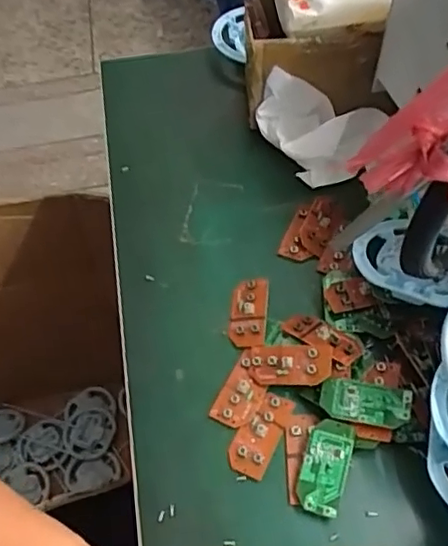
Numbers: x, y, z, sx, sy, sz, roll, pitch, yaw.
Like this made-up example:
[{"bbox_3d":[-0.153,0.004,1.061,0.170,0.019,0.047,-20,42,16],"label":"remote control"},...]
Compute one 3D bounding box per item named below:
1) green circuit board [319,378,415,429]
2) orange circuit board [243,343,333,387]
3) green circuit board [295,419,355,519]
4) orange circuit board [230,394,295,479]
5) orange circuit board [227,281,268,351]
[{"bbox_3d":[0.098,0.088,0.405,0.059,0.006,0.031,13,57,12],"label":"green circuit board"},{"bbox_3d":[0.047,0.067,0.430,0.063,0.009,0.030,-5,54,18],"label":"orange circuit board"},{"bbox_3d":[0.068,0.129,0.393,0.030,0.004,0.061,14,66,16],"label":"green circuit board"},{"bbox_3d":[0.025,0.112,0.412,0.029,0.005,0.060,23,60,18],"label":"orange circuit board"},{"bbox_3d":[0.019,0.031,0.463,0.028,0.009,0.063,2,55,5],"label":"orange circuit board"}]

